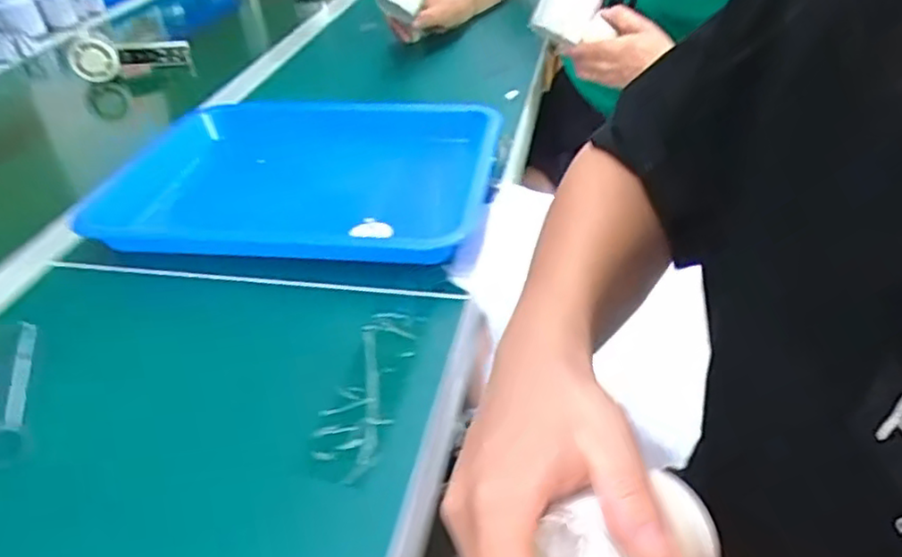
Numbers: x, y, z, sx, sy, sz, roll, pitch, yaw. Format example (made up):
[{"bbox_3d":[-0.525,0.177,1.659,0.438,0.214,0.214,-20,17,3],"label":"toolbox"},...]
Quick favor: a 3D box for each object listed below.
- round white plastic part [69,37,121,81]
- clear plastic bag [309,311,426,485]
[{"bbox_3d":[-0.502,-0.309,0.961,0.059,0.057,0.016,-27,42,-27],"label":"round white plastic part"},{"bbox_3d":[-0.051,0.066,0.429,0.044,0.005,0.142,4,38,12],"label":"clear plastic bag"}]

